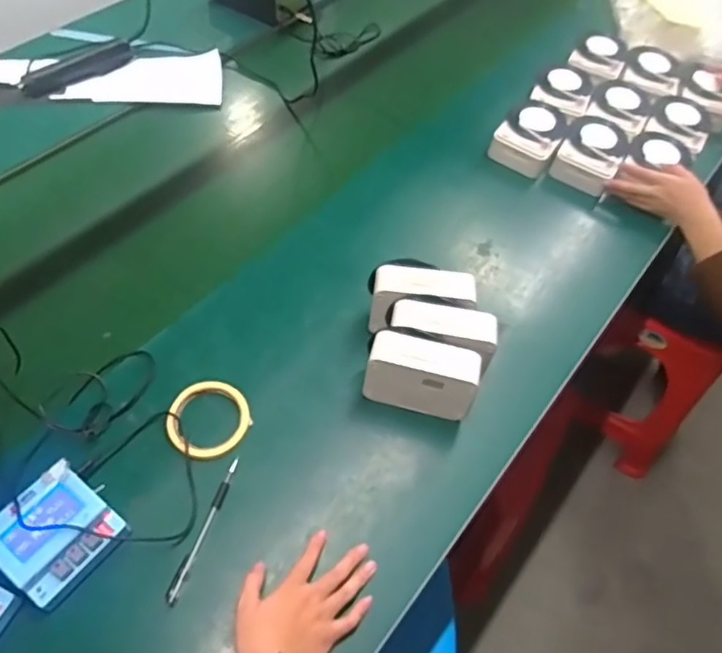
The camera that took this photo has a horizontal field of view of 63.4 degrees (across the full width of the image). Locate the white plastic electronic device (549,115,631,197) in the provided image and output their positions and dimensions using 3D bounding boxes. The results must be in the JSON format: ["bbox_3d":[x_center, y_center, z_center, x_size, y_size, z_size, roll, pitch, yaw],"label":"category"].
[{"bbox_3d":[0.386,-0.293,0.977,0.100,0.054,0.131,28,59,14],"label":"white plastic electronic device"}]

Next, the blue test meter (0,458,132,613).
[{"bbox_3d":[-0.309,0.210,0.593,0.099,0.051,0.104,37,61,19],"label":"blue test meter"}]

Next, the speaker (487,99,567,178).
[{"bbox_3d":[0.290,-0.328,0.991,0.100,0.051,0.145,29,59,14],"label":"speaker"}]

